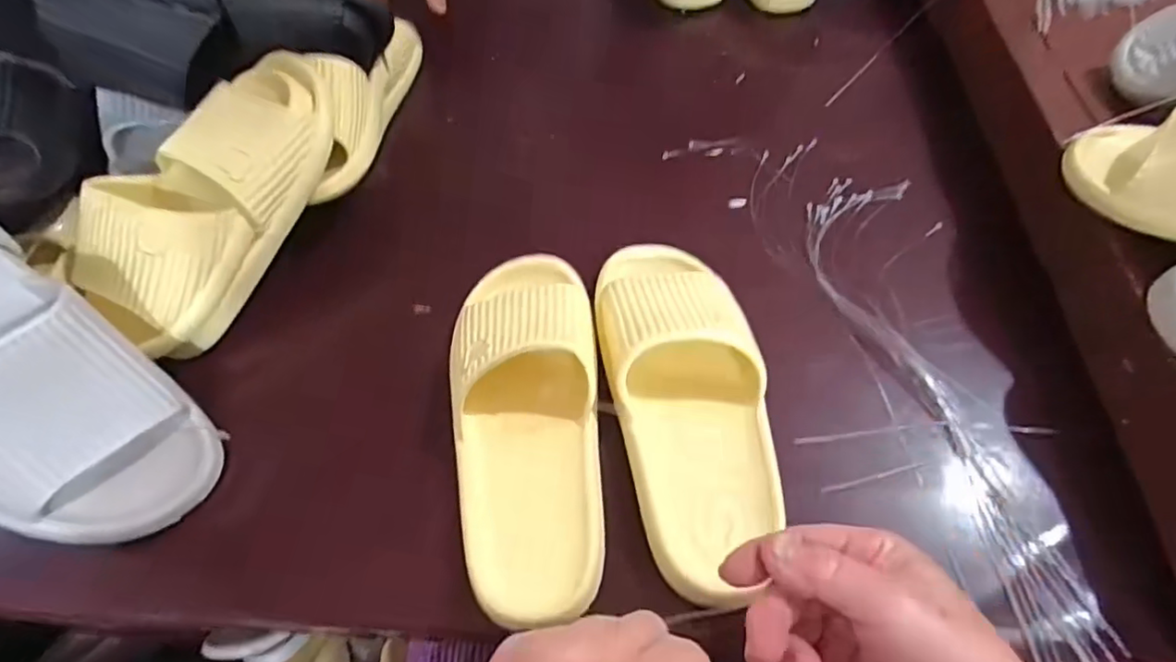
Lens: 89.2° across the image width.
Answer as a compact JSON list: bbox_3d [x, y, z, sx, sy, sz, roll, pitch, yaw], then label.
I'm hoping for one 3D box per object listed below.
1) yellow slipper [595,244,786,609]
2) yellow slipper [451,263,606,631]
[{"bbox_3d":[0.066,0.036,0.396,0.101,0.059,0.258,-6,62,-3],"label":"yellow slipper"},{"bbox_3d":[-0.040,0.047,0.390,0.096,0.055,0.252,-6,58,-3],"label":"yellow slipper"}]

